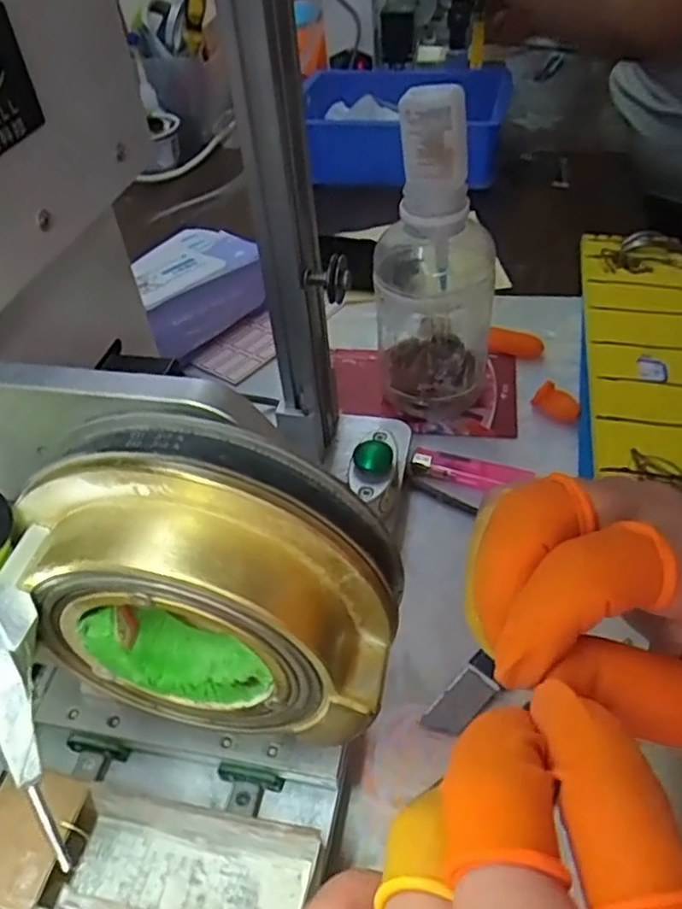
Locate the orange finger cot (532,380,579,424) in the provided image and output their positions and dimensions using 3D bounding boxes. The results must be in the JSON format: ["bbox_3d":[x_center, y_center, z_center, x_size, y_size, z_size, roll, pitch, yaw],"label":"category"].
[{"bbox_3d":[0.149,-0.034,0.463,0.031,0.019,0.018,32,55,31],"label":"orange finger cot"}]

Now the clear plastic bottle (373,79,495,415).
[{"bbox_3d":[0.058,-0.113,0.408,0.070,0.194,0.058,4,46,8],"label":"clear plastic bottle"}]

